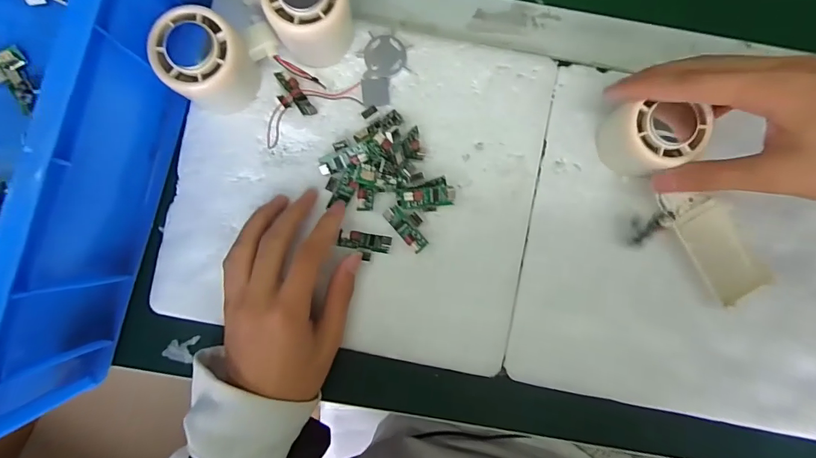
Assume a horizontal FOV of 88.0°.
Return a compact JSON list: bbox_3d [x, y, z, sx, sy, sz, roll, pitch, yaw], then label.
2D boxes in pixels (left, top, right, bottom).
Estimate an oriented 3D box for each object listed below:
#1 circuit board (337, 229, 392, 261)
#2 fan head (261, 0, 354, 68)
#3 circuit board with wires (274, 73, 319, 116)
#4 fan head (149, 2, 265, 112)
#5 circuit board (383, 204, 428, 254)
[{"bbox_3d":[-0.032,0.013,0.313,0.038,0.004,0.019,9,89,-1],"label":"circuit board"},{"bbox_3d":[-0.067,-0.152,0.295,0.053,0.055,0.051,0,89,-1],"label":"fan head"},{"bbox_3d":[-0.087,-0.099,0.315,0.020,0.011,0.038,-33,90,-2],"label":"circuit board with wires"},{"bbox_3d":[-0.137,-0.113,0.294,0.050,0.059,0.054,31,89,-1],"label":"fan head"},{"bbox_3d":[0.001,-0.003,0.316,0.019,0.007,0.039,-42,90,-2],"label":"circuit board"}]

